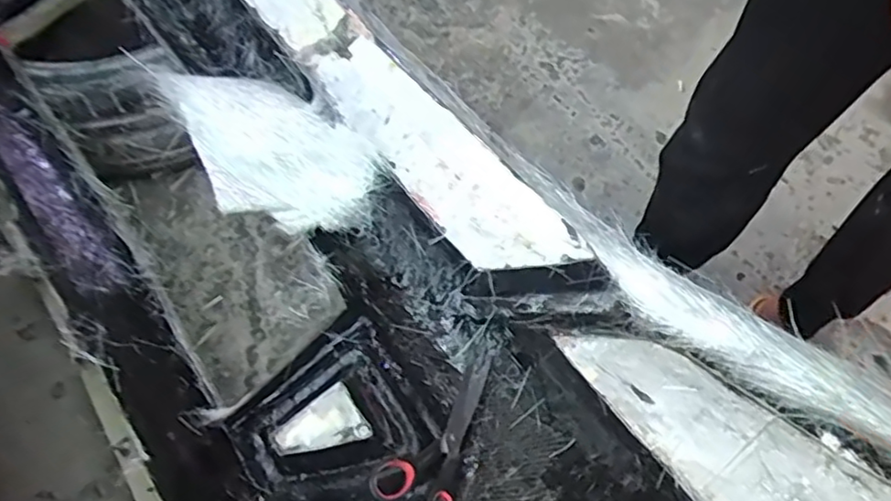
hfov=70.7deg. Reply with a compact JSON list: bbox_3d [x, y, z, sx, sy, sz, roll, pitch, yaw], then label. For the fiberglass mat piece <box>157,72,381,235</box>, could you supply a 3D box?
[{"bbox_3d":[-0.213,-0.144,0.790,0.191,0.075,0.271,-27,67,-11],"label":"fiberglass mat piece"}]

